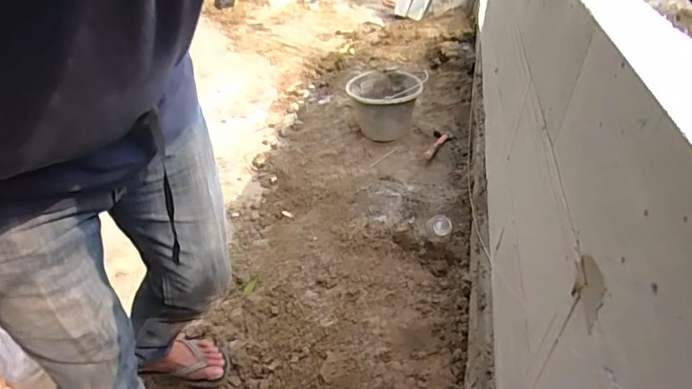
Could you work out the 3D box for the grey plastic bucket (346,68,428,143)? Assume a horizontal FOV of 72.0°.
[{"bbox_3d":[0.148,-0.359,1.881,0.270,0.219,0.275,2,35,-2],"label":"grey plastic bucket"}]

